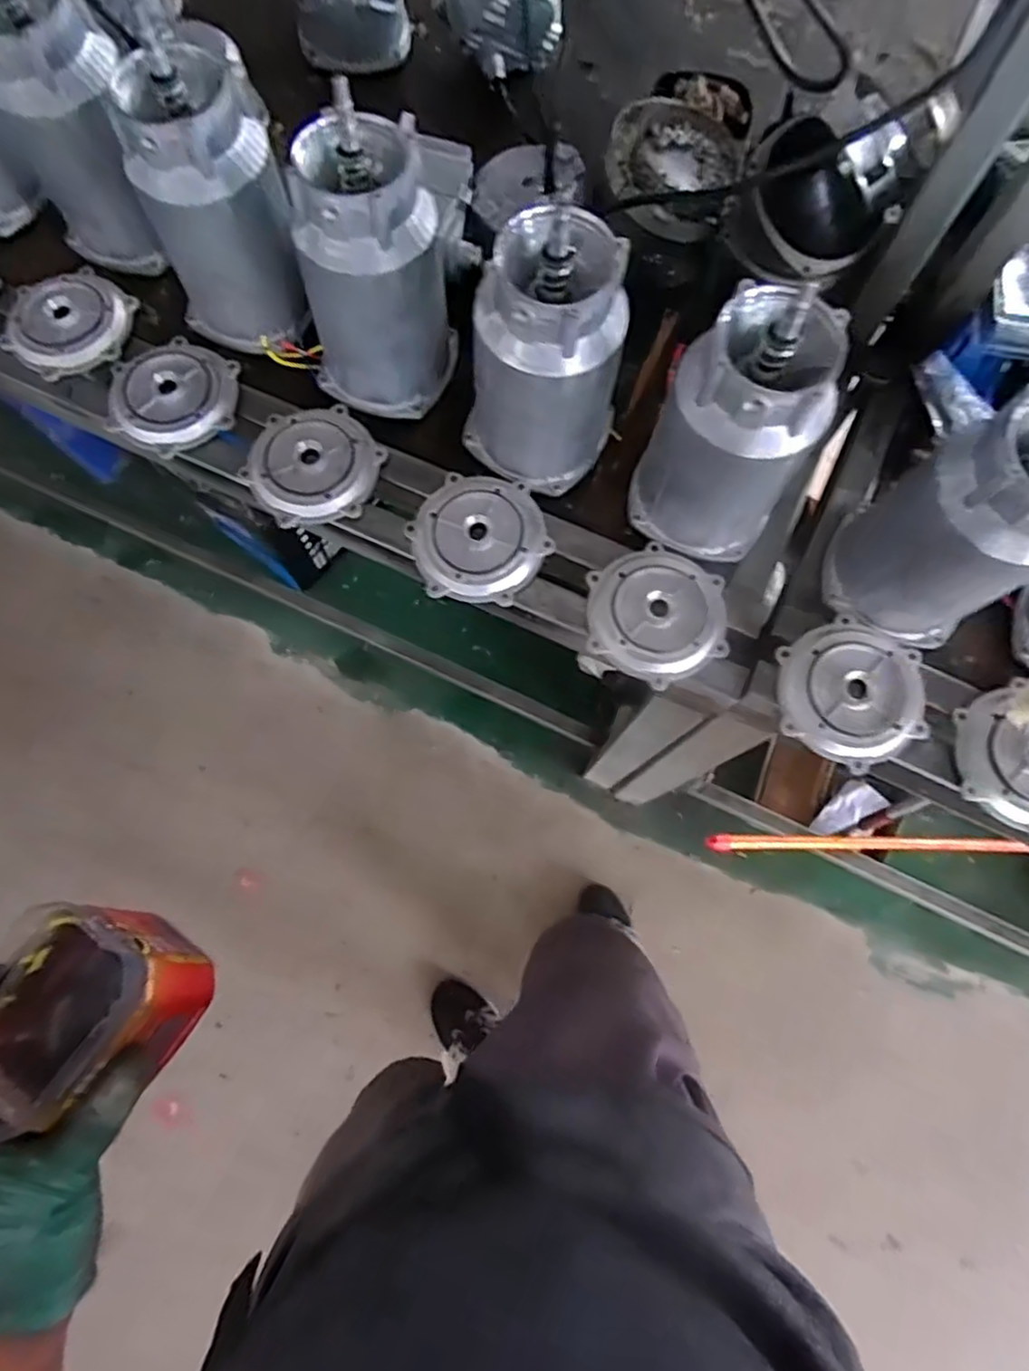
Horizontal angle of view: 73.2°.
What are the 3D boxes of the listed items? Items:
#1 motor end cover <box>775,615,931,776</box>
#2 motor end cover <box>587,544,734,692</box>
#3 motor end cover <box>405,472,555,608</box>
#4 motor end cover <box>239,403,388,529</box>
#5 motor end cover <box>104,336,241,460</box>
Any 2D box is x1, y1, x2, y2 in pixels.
[{"bbox_3d":[0.301,0.006,0.619,0.130,0.029,0.123,-27,76,-7],"label":"motor end cover"},{"bbox_3d":[0.132,-0.066,0.642,0.125,0.021,0.130,1,74,0],"label":"motor end cover"},{"bbox_3d":[-0.035,-0.141,0.658,0.120,0.028,0.131,-21,76,-6],"label":"motor end cover"},{"bbox_3d":[-0.198,-0.218,0.680,0.124,0.020,0.130,20,75,5],"label":"motor end cover"},{"bbox_3d":[-0.346,-0.296,0.701,0.125,0.024,0.126,-12,75,-4],"label":"motor end cover"}]

